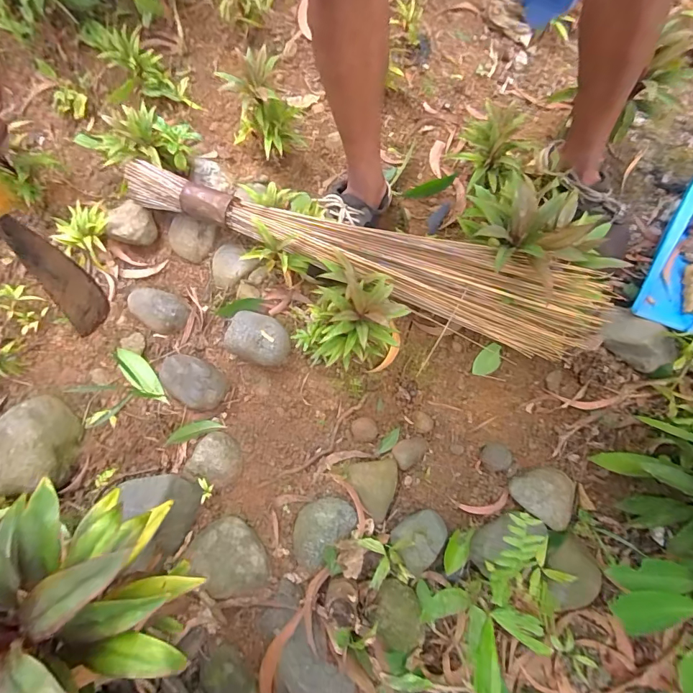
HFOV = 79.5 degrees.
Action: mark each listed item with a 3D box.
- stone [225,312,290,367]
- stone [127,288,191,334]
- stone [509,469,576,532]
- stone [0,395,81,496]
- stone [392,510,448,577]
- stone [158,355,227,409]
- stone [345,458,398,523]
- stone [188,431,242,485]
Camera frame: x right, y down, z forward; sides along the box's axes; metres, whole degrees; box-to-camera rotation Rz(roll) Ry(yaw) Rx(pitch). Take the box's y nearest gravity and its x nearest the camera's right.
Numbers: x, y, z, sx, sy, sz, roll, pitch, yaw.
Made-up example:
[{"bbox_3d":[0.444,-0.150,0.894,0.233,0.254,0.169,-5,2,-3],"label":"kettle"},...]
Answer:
[{"bbox_3d":[-0.143,-0.012,0.674,0.110,0.065,0.080,25,77,11],"label":"stone"},{"bbox_3d":[-0.319,-0.067,0.700,0.105,0.035,0.071,31,77,6],"label":"stone"},{"bbox_3d":[0.303,0.221,0.634,0.087,0.064,0.084,-1,73,4],"label":"stone"},{"bbox_3d":[-0.471,0.141,0.612,0.116,0.070,0.143,-7,77,-4],"label":"stone"},{"bbox_3d":[0.108,0.279,0.605,0.089,0.035,0.065,-29,70,-28],"label":"stone"},{"bbox_3d":[-0.247,0.057,0.670,0.108,0.052,0.077,18,76,2],"label":"stone"},{"bbox_3d":[0.042,0.216,0.629,0.079,0.045,0.087,-8,77,-4],"label":"stone"},{"bbox_3d":[-0.198,0.171,0.642,0.073,0.040,0.069,-1,73,4],"label":"stone"}]

